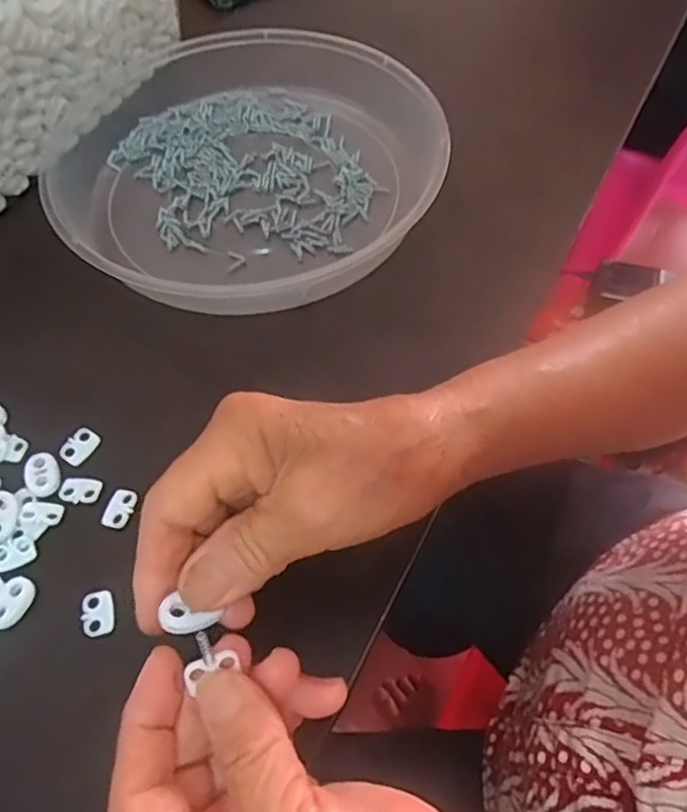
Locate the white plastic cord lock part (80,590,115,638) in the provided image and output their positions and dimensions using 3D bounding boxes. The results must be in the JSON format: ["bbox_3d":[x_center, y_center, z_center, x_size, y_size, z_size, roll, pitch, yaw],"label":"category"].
[{"bbox_3d":[-0.106,0.089,0.285,0.014,0.004,0.020,-8,58,-3],"label":"white plastic cord lock part"}]

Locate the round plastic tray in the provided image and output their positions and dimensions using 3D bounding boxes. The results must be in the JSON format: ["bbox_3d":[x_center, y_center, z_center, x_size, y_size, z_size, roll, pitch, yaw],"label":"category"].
[{"bbox_3d":[-0.070,-0.159,0.415,0.229,0.038,0.238,-1,58,2],"label":"round plastic tray"}]

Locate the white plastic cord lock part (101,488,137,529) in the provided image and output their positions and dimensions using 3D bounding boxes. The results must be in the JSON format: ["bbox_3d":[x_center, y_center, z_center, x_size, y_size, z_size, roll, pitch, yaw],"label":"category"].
[{"bbox_3d":[-0.105,0.047,0.309,0.012,0.004,0.019,18,60,13],"label":"white plastic cord lock part"}]

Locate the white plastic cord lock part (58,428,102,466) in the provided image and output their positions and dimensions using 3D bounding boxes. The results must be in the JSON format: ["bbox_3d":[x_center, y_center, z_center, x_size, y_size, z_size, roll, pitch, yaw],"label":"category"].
[{"bbox_3d":[-0.131,0.020,0.328,0.014,0.004,0.020,28,63,19],"label":"white plastic cord lock part"}]

